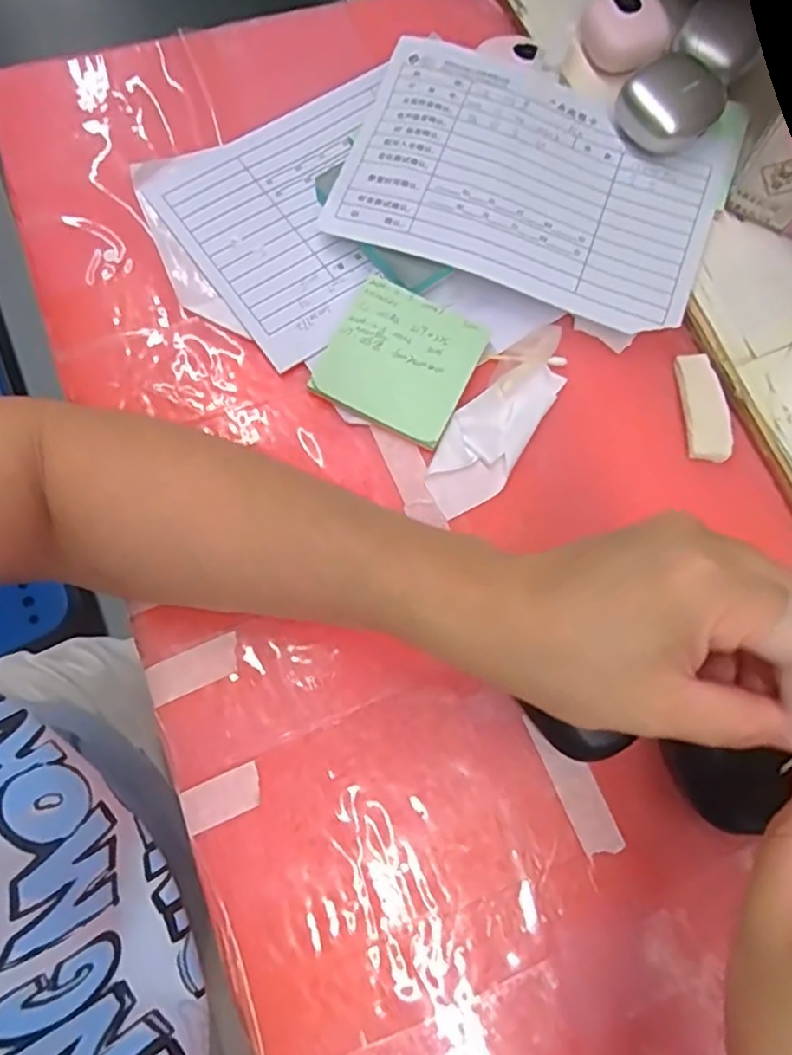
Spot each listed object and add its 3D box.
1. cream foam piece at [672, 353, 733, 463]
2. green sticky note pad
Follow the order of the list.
[{"bbox_3d":[0.171,-0.067,0.368,0.024,0.005,0.062,-1,75,-3],"label":"cream foam piece"},{"bbox_3d":[0.003,-0.091,0.364,0.075,0.011,0.076,26,75,5],"label":"green sticky note pad"}]

